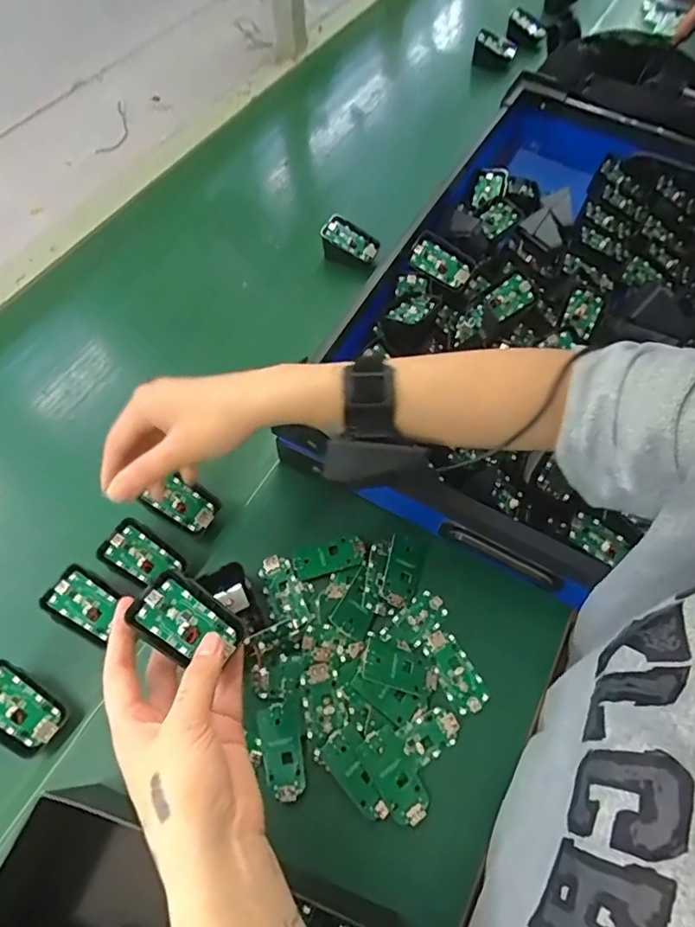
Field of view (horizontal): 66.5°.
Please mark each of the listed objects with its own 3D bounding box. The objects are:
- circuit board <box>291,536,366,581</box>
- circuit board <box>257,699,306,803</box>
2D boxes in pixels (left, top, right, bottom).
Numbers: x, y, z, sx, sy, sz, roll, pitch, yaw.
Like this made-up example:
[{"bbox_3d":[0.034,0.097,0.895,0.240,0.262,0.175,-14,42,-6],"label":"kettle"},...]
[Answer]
[{"bbox_3d":[-0.015,0.082,0.464,0.062,0.008,0.026,-15,61,-8],"label":"circuit board"},{"bbox_3d":[-0.049,0.213,0.393,0.030,0.005,0.062,-9,60,-5],"label":"circuit board"}]

